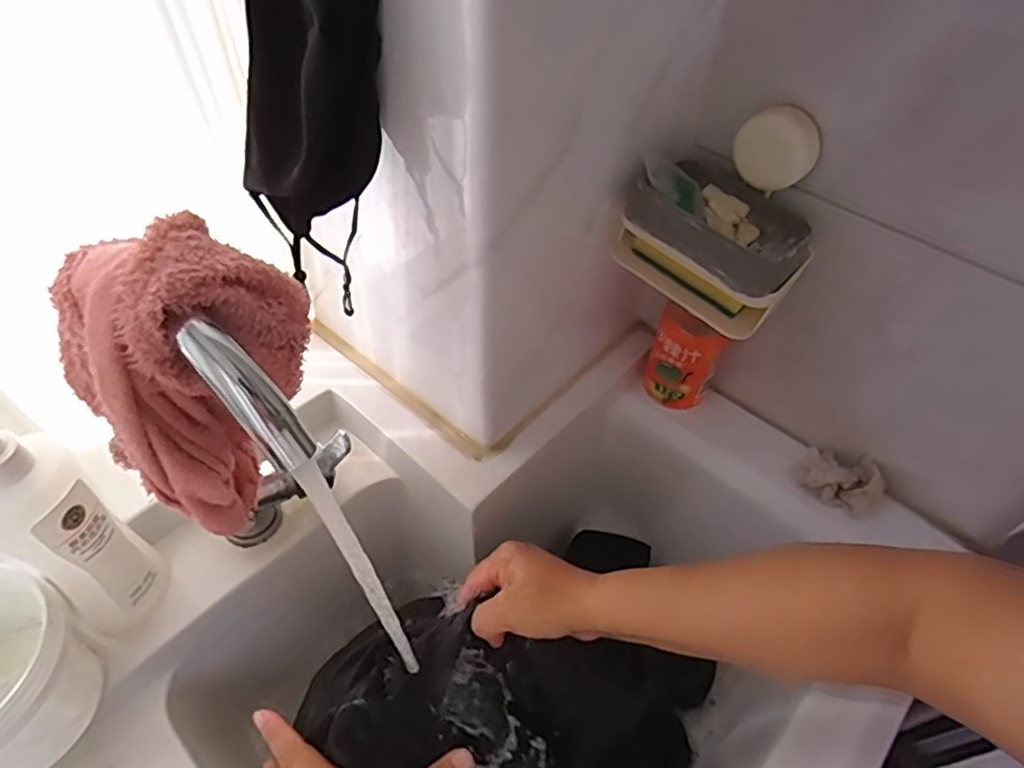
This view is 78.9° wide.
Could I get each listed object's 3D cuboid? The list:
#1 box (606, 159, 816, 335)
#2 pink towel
[{"bbox_3d":[0.152,-0.104,0.466,0.082,0.082,0.129,-32,58,-26],"label":"box"},{"bbox_3d":[-0.157,-0.006,0.329,0.105,0.161,0.094,-20,53,-18],"label":"pink towel"}]

